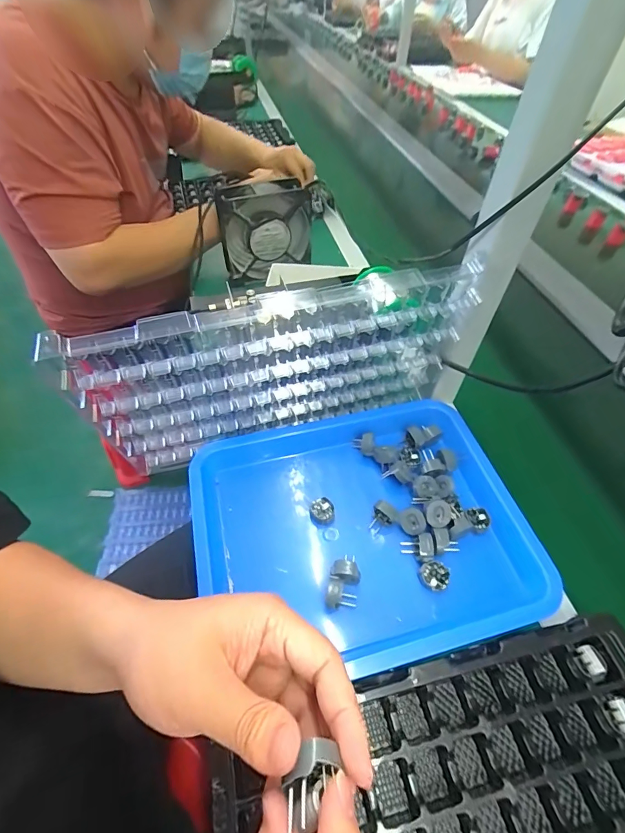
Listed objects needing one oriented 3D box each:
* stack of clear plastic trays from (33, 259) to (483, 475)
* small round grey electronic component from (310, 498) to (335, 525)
[{"bbox_3d":[-0.021,-0.040,0.397,0.372,0.217,0.051,-11,52,-11],"label":"stack of clear plastic trays"},{"bbox_3d":[0.011,0.103,0.437,0.026,0.012,0.027,1,51,-1],"label":"small round grey electronic component"}]

